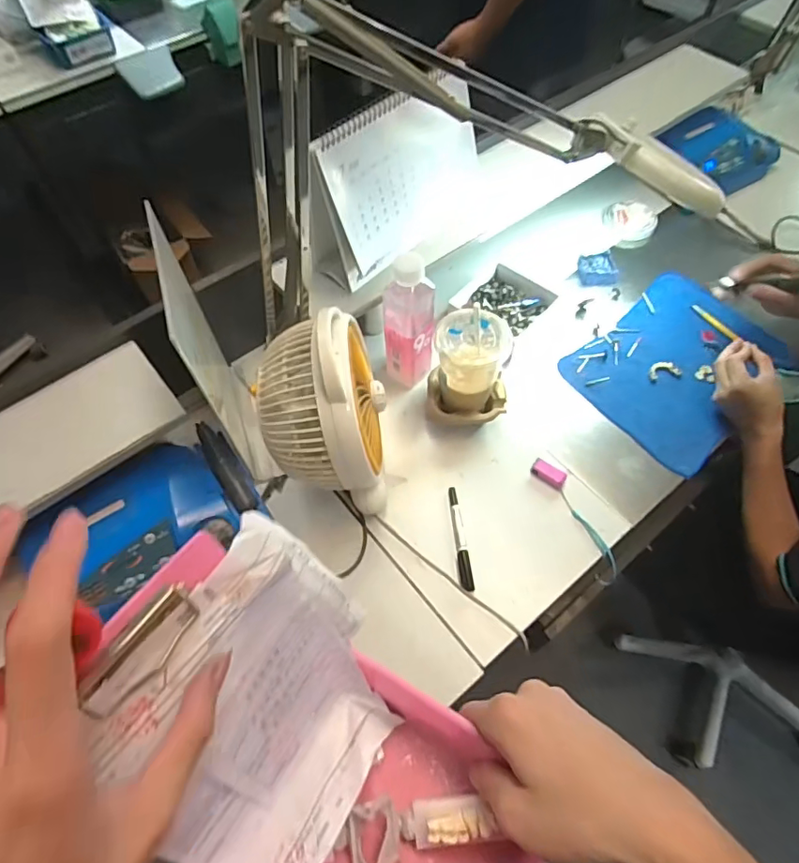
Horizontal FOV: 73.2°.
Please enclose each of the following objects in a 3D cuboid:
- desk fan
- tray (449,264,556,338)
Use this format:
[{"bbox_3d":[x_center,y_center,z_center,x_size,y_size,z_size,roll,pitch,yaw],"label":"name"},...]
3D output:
[{"bbox_3d":[-0.091,-0.031,0.653,0.145,0.242,0.203,-5,59,-3],"label":"desk fan"},{"bbox_3d":[0.170,-0.208,0.880,0.115,0.032,0.121,-40,66,-21],"label":"tray"}]

